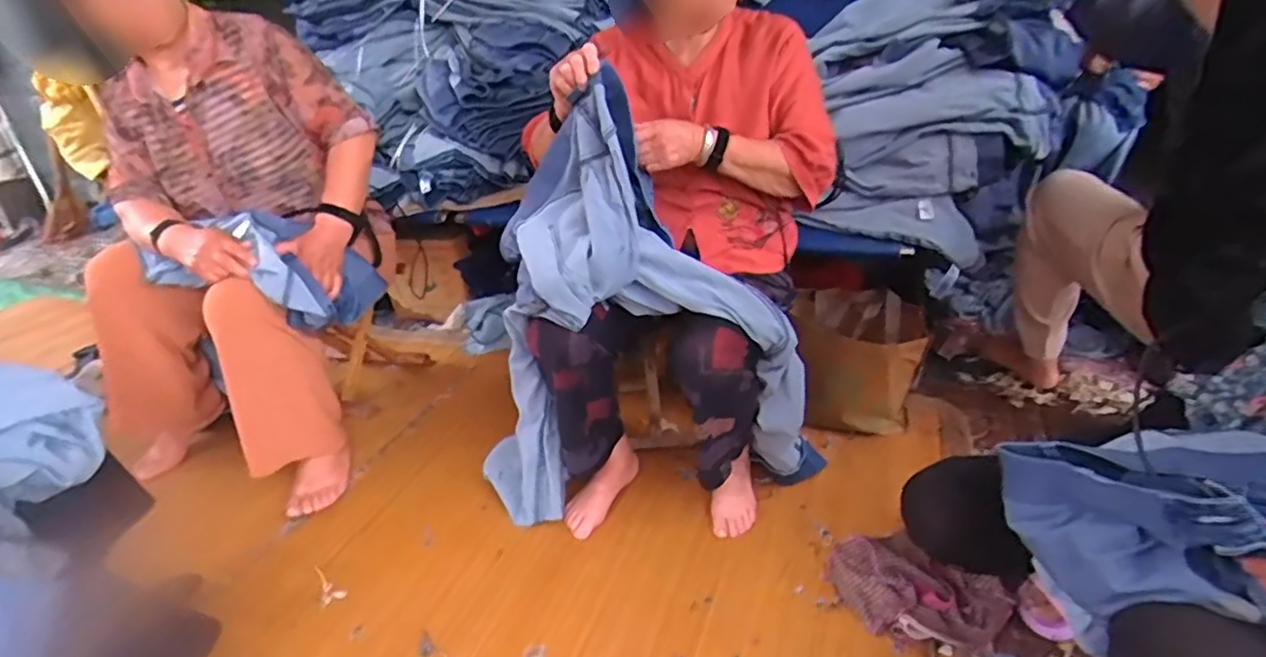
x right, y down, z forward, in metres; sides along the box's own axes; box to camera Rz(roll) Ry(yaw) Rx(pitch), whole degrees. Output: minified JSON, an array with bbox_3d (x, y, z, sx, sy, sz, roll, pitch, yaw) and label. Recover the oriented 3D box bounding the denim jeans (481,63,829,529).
[{"bbox_3d":[0.007,0.008,1.103,0.620,0.716,0.180,-3,27,3],"label":"denim jeans"}]

